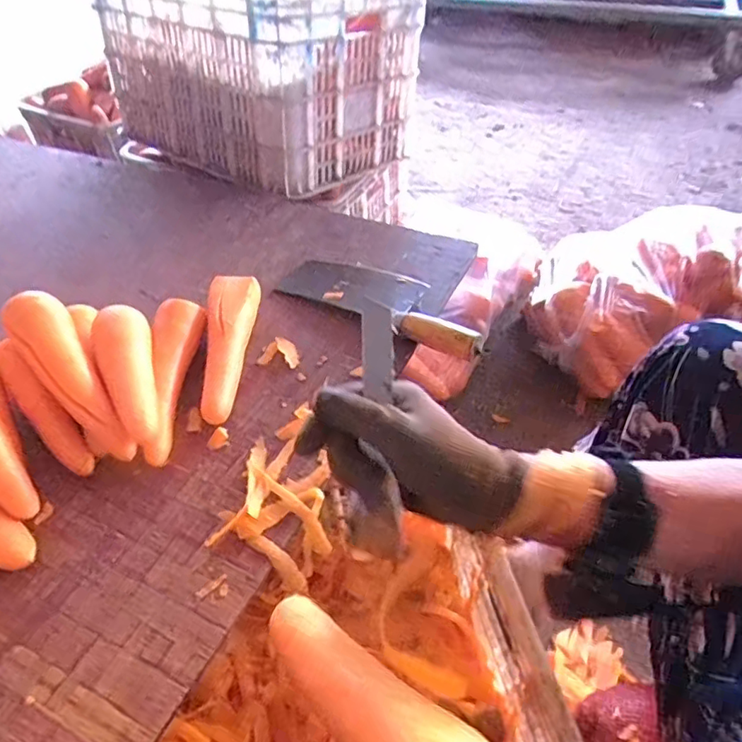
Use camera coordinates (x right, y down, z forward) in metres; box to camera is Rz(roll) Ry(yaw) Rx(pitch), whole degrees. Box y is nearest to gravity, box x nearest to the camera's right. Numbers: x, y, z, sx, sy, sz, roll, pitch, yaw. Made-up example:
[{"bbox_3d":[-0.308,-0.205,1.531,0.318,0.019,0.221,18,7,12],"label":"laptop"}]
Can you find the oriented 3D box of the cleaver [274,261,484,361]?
[{"bbox_3d":[0.017,-0.091,0.643,0.265,0.029,0.095,25,52,26],"label":"cleaver"}]

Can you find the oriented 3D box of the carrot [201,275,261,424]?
[{"bbox_3d":[-0.150,-0.027,0.581,0.049,0.045,0.179,-2,45,1],"label":"carrot"}]

